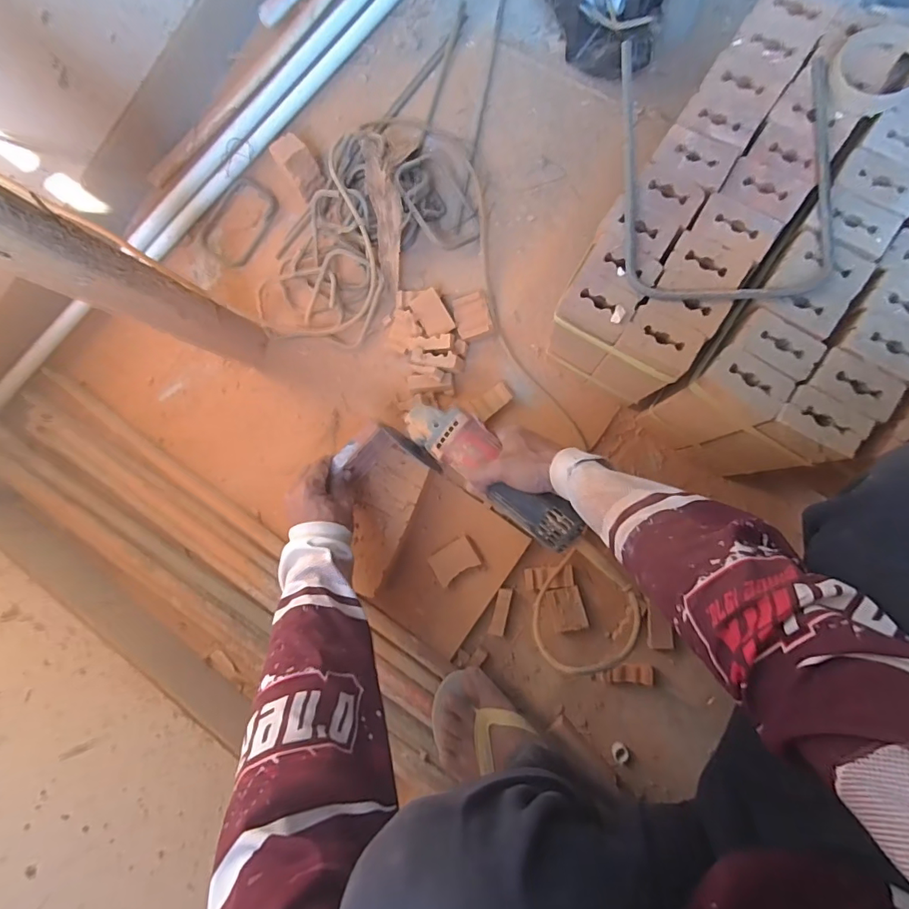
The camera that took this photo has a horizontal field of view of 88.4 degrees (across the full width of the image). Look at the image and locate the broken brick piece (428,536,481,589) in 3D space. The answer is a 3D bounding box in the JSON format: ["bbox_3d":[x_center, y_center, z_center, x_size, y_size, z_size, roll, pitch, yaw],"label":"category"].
[{"bbox_3d":[0.000,0.144,0.632,0.061,0.017,0.042,-34,83,4],"label":"broken brick piece"}]

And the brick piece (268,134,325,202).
[{"bbox_3d":[-0.228,-0.423,0.686,0.051,0.056,0.063,-36,82,4],"label":"brick piece"}]

